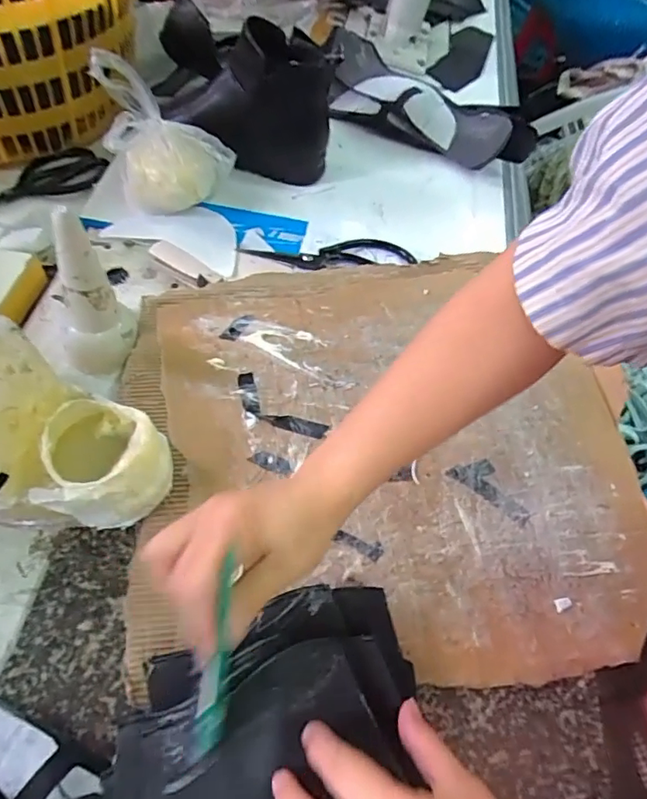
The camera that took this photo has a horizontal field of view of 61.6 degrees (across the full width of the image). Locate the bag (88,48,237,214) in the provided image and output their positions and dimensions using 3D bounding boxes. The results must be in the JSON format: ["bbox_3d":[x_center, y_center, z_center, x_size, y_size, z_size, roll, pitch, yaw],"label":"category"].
[{"bbox_3d":[-0.161,-0.271,0.581,0.125,0.141,0.101,-13,57,-13],"label":"bag"}]

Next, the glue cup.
[{"bbox_3d":[-0.155,0.042,0.387,0.083,0.065,0.077,2,55,-3],"label":"glue cup"}]

